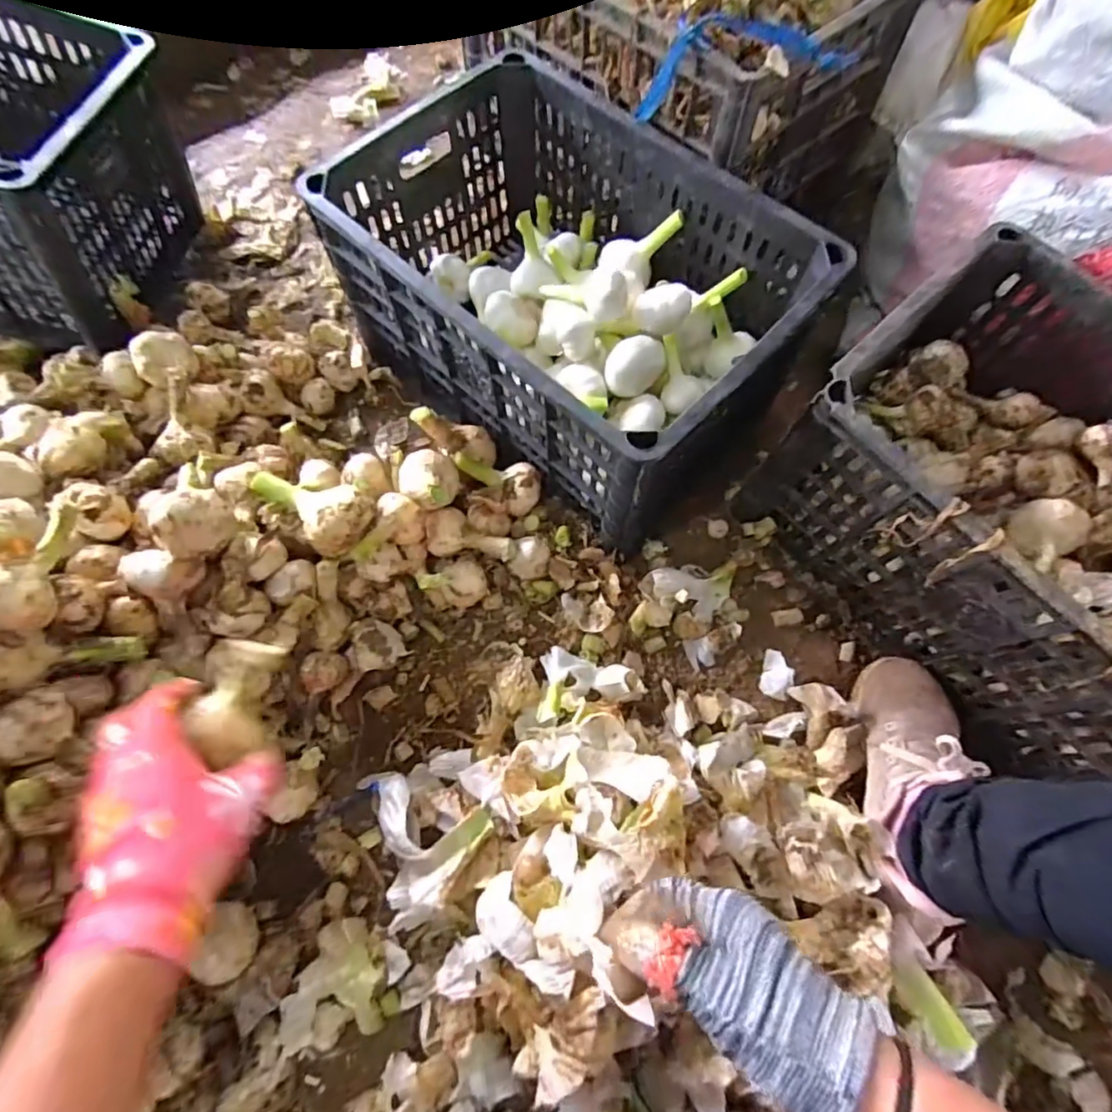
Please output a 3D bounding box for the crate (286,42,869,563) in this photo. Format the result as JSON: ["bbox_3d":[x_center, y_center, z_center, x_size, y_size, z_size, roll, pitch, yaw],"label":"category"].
[{"bbox_3d":[0.013,-0.270,0.610,0.433,0.196,0.292,41,75,15],"label":"crate"}]

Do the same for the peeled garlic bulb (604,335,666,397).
[{"bbox_3d":[0.079,-0.189,0.583,0.059,0.041,0.043,12,70,5],"label":"peeled garlic bulb"}]

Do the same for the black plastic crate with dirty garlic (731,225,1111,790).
[{"bbox_3d":[0.450,-0.027,0.544,0.310,0.226,0.435,-38,73,-13],"label":"black plastic crate with dirty garlic"}]

